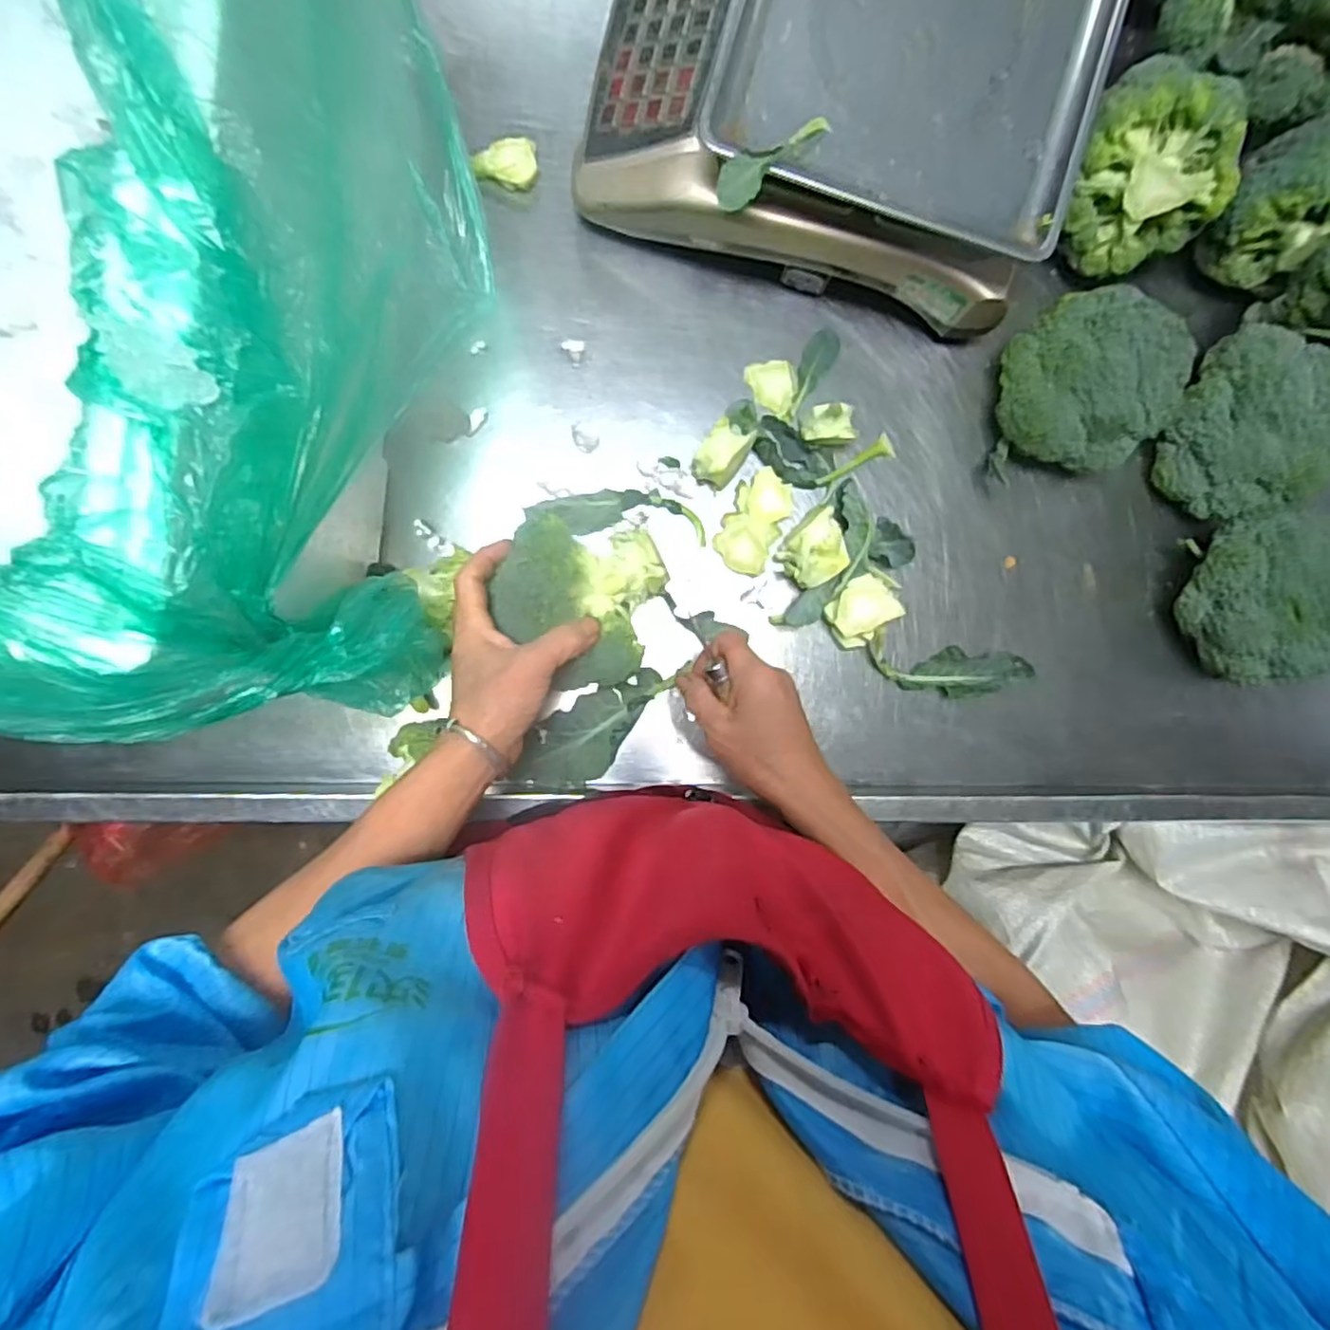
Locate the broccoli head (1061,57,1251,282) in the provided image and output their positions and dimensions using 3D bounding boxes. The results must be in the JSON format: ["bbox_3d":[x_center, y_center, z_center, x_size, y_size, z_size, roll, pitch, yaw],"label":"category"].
[{"bbox_3d":[0.348,-0.364,0.502,0.094,0.084,0.111,-21,93,-3],"label":"broccoli head"}]

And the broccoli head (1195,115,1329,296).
[{"bbox_3d":[0.477,-0.350,0.514,0.099,0.101,0.092,-40,94,-2],"label":"broccoli head"}]

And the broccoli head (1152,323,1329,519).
[{"bbox_3d":[0.456,-0.186,0.541,0.097,0.106,0.133,-31,93,-3],"label":"broccoli head"}]

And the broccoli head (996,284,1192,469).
[{"bbox_3d":[0.318,-0.213,0.529,0.101,0.108,0.127,-25,93,-3],"label":"broccoli head"}]

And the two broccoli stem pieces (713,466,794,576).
[{"bbox_3d":[0.072,-0.116,0.546,0.044,0.024,0.081,25,89,-4],"label":"two broccoli stem pieces"}]

